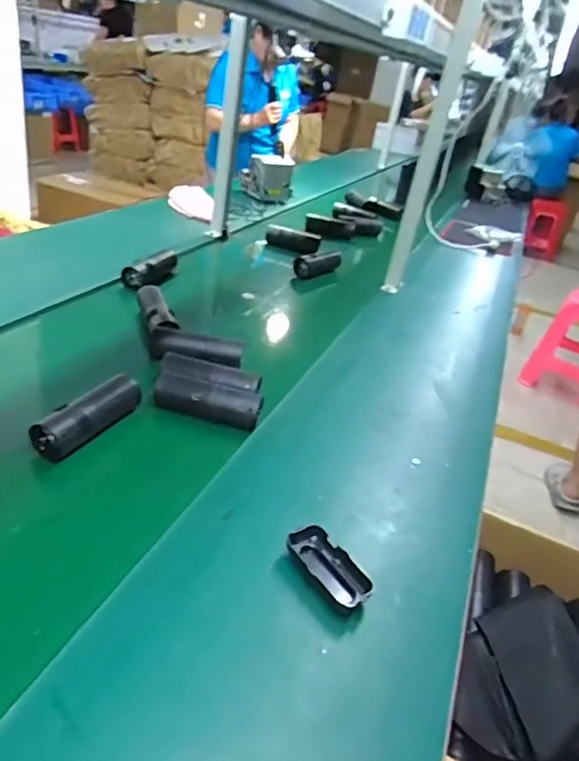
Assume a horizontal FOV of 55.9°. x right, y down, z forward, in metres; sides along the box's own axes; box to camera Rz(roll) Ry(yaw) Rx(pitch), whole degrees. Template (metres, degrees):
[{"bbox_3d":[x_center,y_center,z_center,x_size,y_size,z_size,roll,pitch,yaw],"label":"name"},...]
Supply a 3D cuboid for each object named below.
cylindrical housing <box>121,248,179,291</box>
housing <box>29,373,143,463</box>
[{"bbox_3d":[-0.320,-0.271,1.290,0.057,0.055,0.183,17,31,9],"label":"cylindrical housing"},{"bbox_3d":[-0.282,0.047,0.773,0.064,0.058,0.167,20,32,14],"label":"housing"}]

